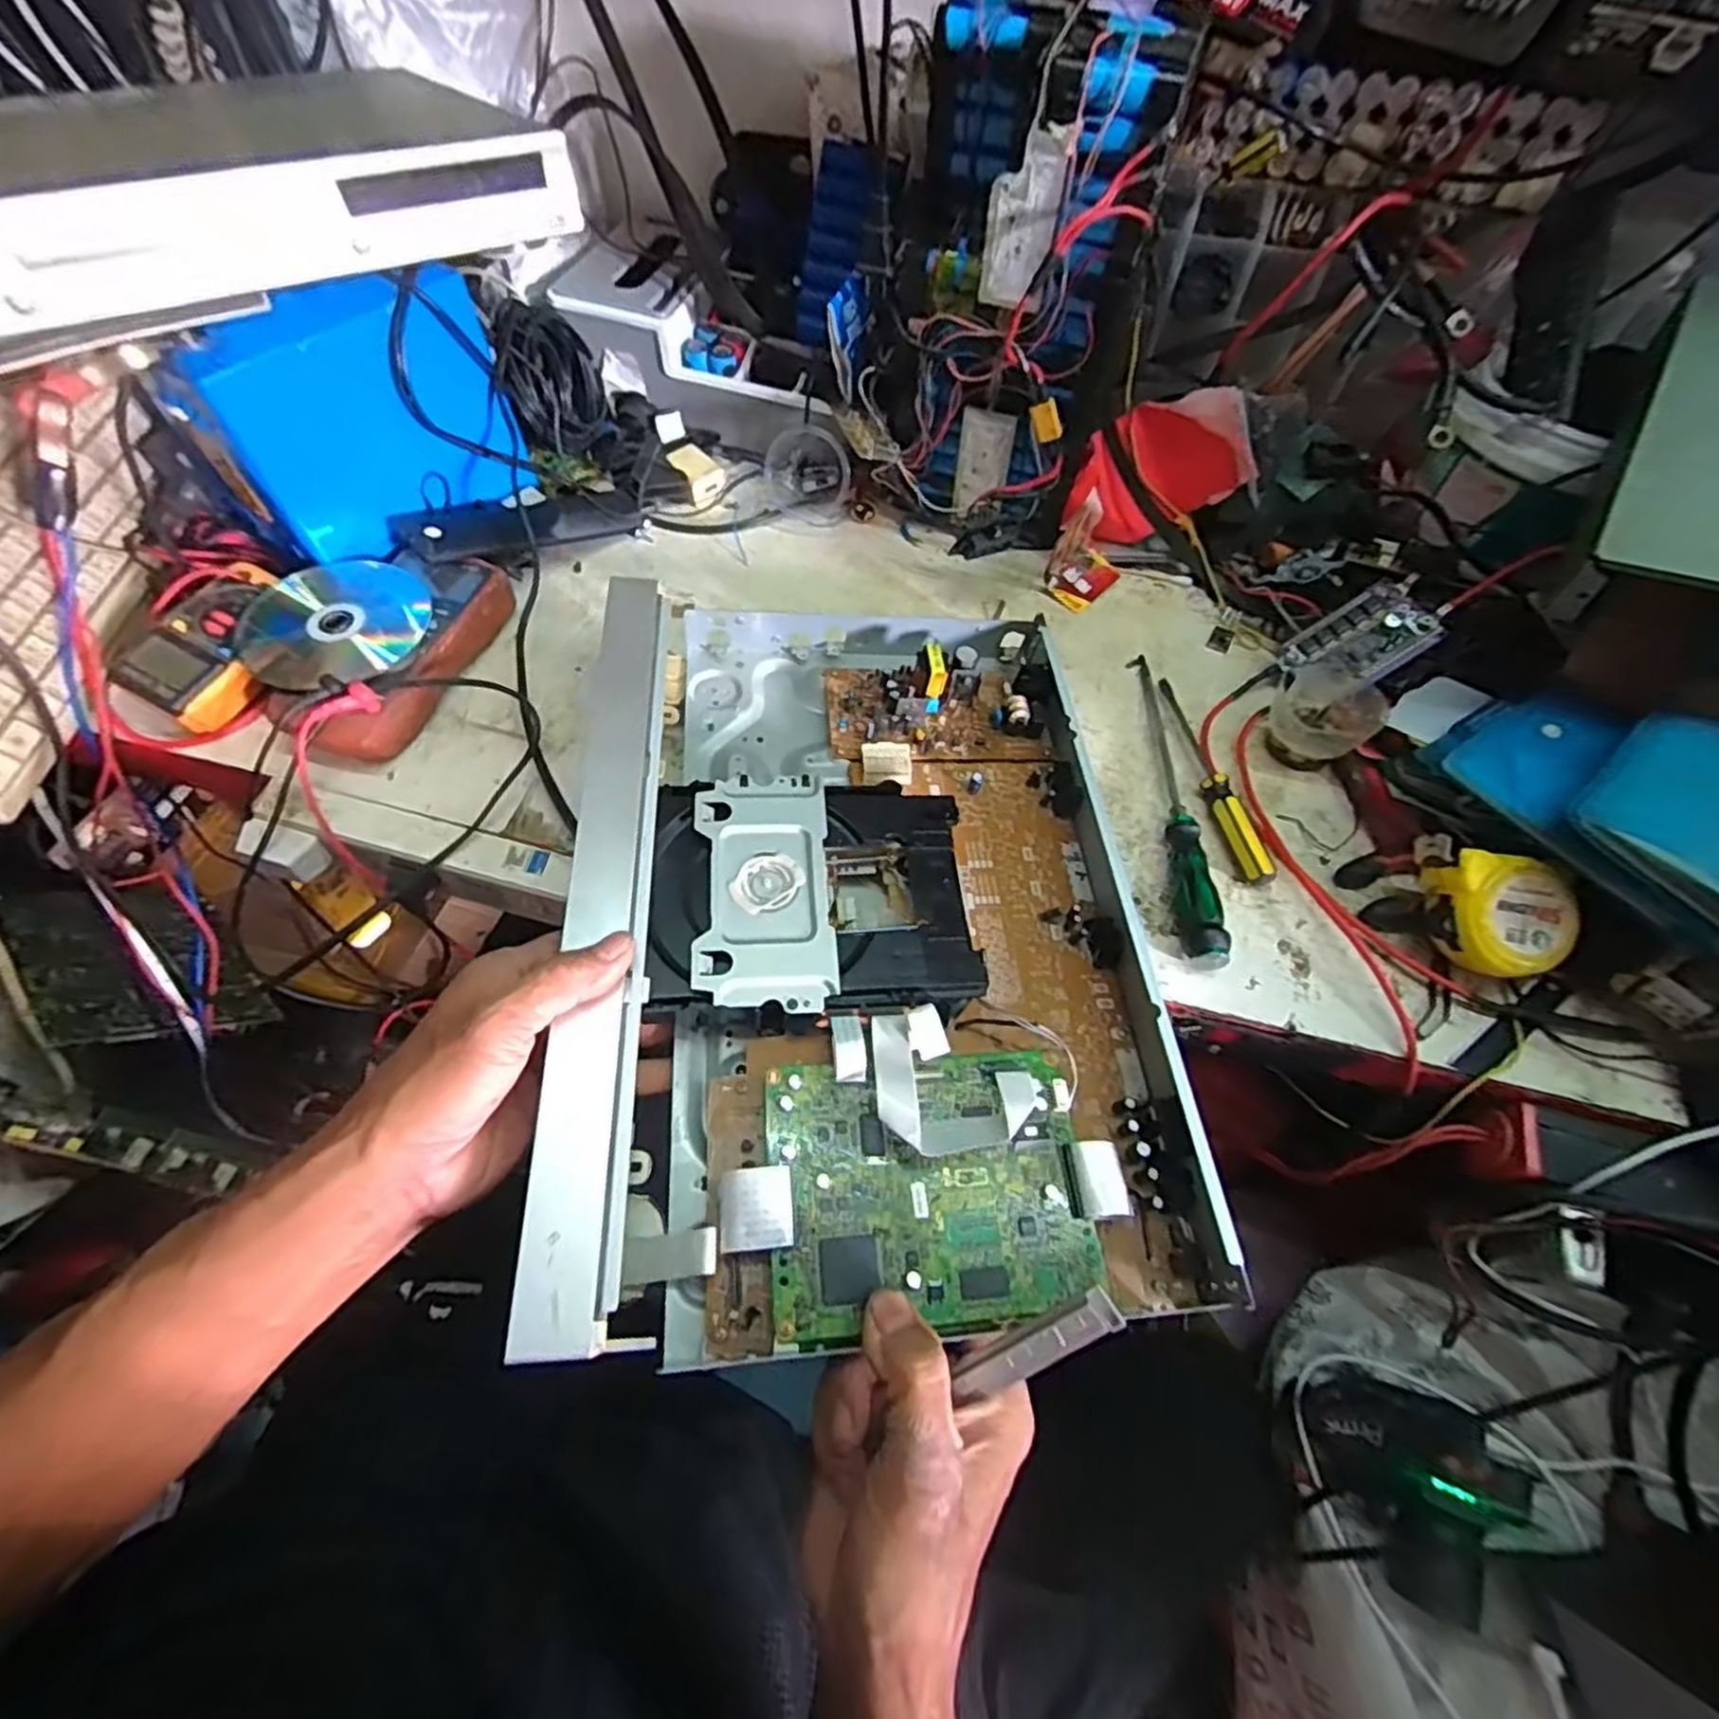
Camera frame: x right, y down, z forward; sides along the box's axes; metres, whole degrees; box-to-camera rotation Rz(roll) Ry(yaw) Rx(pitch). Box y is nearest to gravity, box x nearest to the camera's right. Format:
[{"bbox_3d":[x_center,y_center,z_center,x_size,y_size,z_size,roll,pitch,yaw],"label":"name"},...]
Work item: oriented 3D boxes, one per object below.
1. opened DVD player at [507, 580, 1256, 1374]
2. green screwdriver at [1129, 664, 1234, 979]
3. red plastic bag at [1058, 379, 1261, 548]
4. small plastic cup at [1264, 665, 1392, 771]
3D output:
[{"bbox_3d":[0.015,0.016,0.413,0.308,0.066,0.414,-1,59,-3],"label":"opened DVD player"},{"bbox_3d":[0.210,-0.046,0.496,0.031,0.022,0.252,4,59,0],"label":"green screwdriver"},{"bbox_3d":[0.222,-0.300,0.594,0.127,0.108,0.070,-1,59,-3],"label":"red plastic bag"},{"bbox_3d":[0.313,-0.097,0.517,0.065,0.043,0.068,1,59,-1],"label":"small plastic cup"}]

